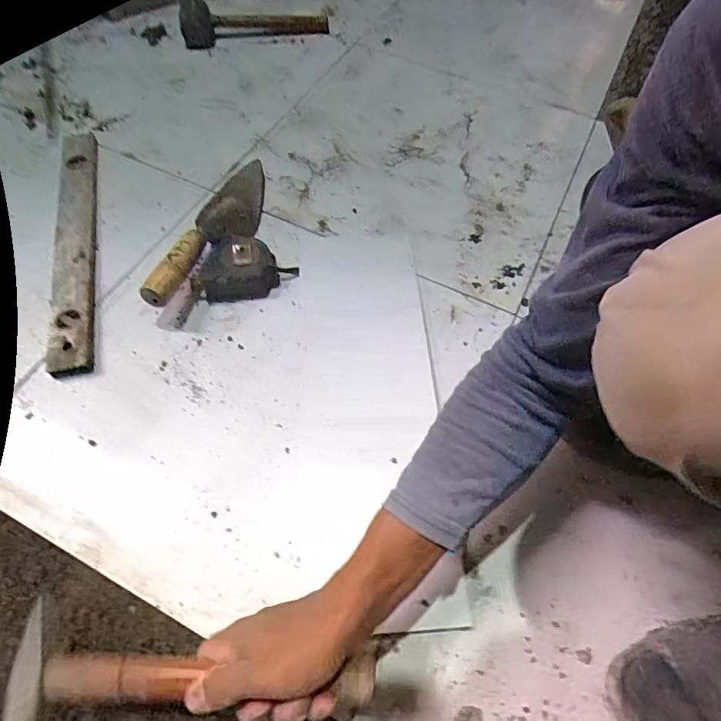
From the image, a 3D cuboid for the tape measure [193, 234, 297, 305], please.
[{"bbox_3d":[-0.153,-0.130,0.633,0.130,0.053,0.075,-12,62,-9],"label":"tape measure"}]

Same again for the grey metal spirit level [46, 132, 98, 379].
[{"bbox_3d":[-0.401,-0.181,0.657,0.050,0.016,0.456,-13,62,-10],"label":"grey metal spirit level"}]

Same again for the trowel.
[{"bbox_3d":[-0.207,-0.186,0.655,0.086,0.054,0.306,12,47,4],"label":"trowel"}]

